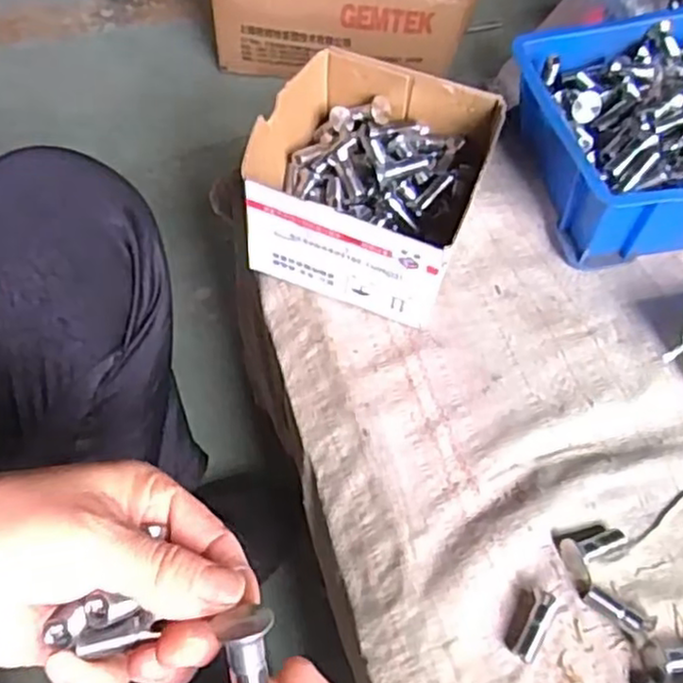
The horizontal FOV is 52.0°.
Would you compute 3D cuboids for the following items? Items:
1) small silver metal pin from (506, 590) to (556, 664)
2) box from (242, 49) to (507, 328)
[{"bbox_3d":[0.097,0.146,0.360,0.015,0.012,0.035,24,60,12],"label":"small silver metal pin"},{"bbox_3d":[0.019,-0.109,0.473,0.142,0.074,0.150,20,58,8],"label":"box"}]

